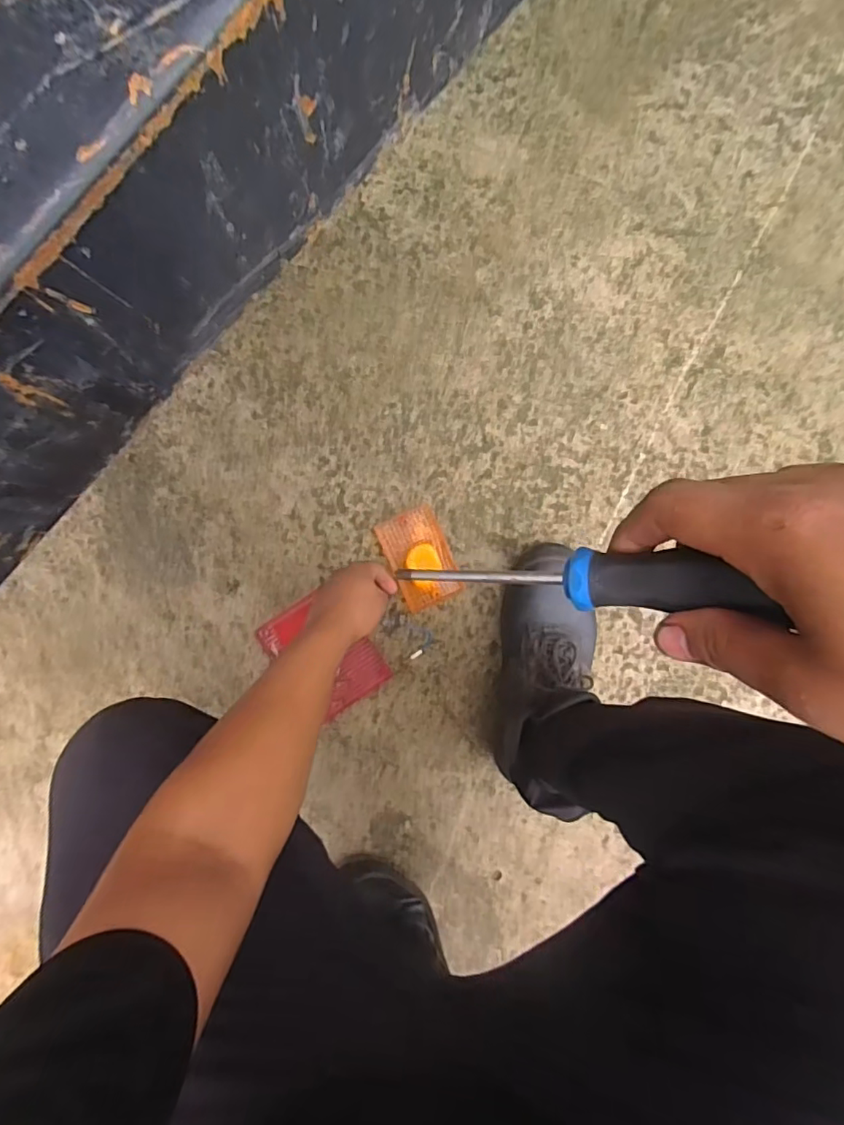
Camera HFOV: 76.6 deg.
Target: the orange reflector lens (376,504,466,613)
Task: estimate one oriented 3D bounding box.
[{"bbox_3d":[-0.002,-0.005,0.687,0.078,0.016,0.122,-23,93,0],"label":"orange reflector lens"}]

